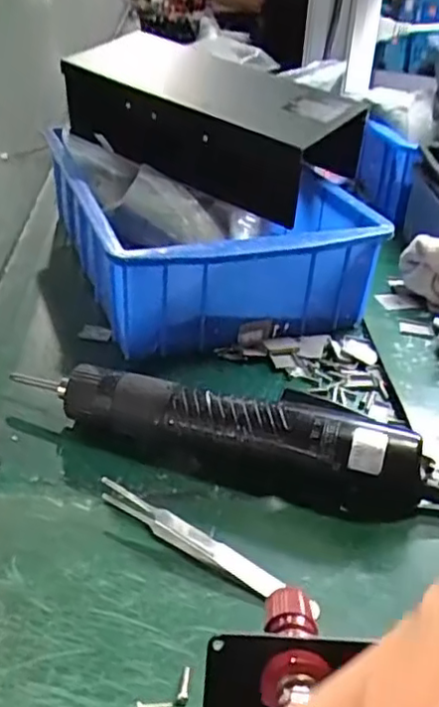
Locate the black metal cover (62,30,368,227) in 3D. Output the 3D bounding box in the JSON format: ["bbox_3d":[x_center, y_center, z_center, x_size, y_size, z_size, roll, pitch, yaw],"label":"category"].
[{"bbox_3d":[-0.023,-0.199,0.529,0.262,0.102,0.110,26,40,31],"label":"black metal cover"}]

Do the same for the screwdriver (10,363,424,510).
[{"bbox_3d":[-0.006,0.037,0.350,0.230,0.036,0.037,13,34,14],"label":"screwdriver"}]

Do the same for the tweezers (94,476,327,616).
[{"bbox_3d":[-0.009,0.088,0.299,0.119,0.013,0.011,21,37,25],"label":"tweezers"}]

